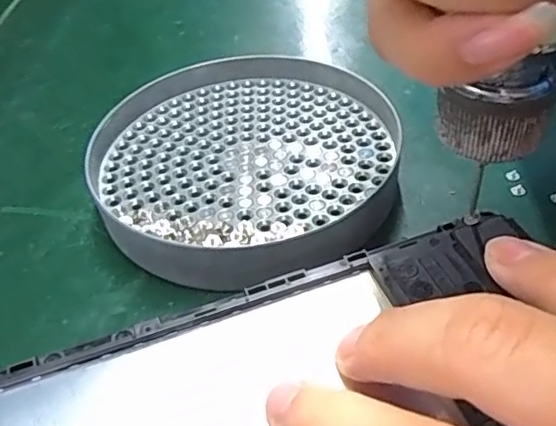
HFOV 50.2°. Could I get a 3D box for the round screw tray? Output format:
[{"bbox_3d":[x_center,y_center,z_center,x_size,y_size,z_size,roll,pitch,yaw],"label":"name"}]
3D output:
[{"bbox_3d":[-0.013,-0.020,0.225,0.112,0.022,0.115,-3,44,3],"label":"round screw tray"}]

